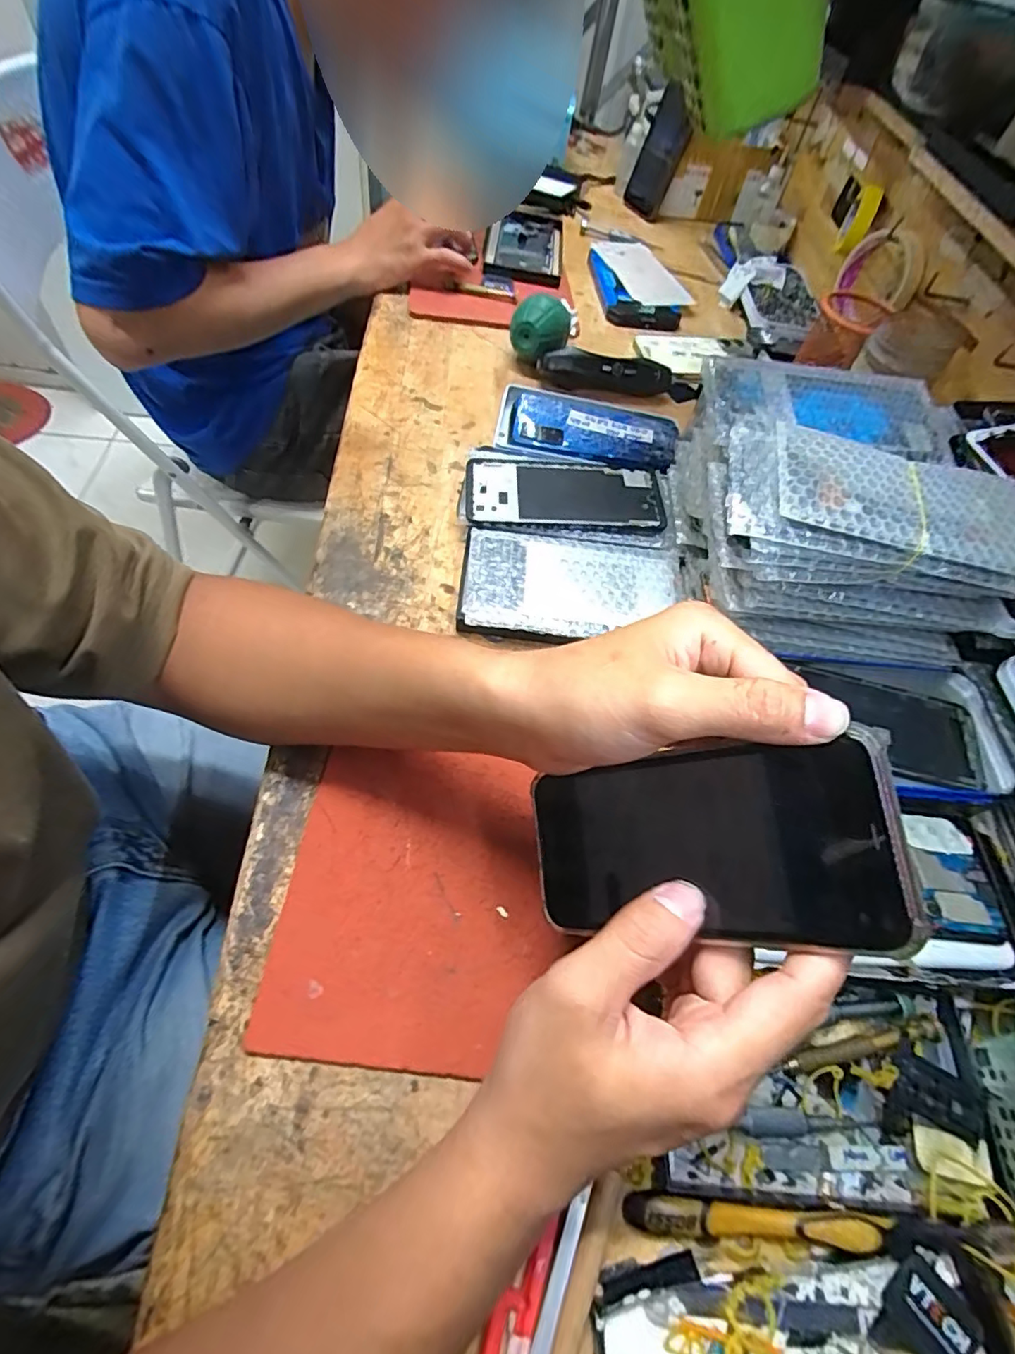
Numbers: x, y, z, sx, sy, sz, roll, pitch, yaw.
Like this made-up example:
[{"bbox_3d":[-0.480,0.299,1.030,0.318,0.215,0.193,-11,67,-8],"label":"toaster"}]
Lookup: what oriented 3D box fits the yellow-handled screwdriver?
[{"bbox_3d":[0.109,0.242,0.249,0.110,0.016,0.014,8,58,-4],"label":"yellow-handled screwdriver"}]

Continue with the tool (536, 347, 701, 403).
[{"bbox_3d":[0.127,-0.319,0.595,0.190,0.036,0.033,2,58,-18],"label":"tool"}]

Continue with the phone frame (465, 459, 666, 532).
[{"bbox_3d":[0.047,-0.154,0.466,0.160,0.007,0.077,1,60,-4],"label":"phone frame"}]

